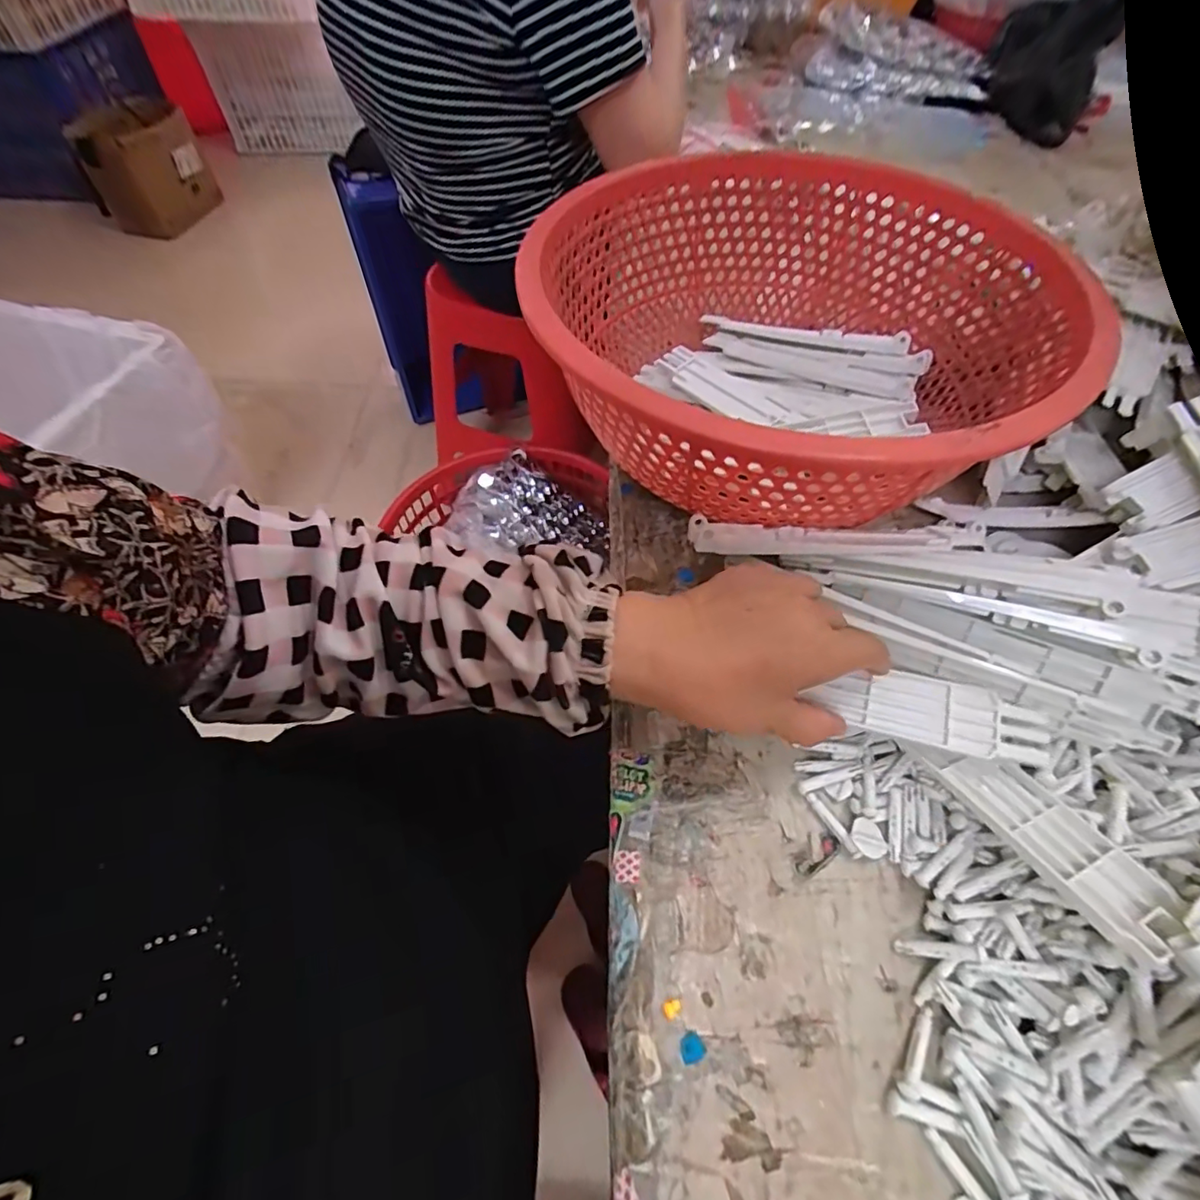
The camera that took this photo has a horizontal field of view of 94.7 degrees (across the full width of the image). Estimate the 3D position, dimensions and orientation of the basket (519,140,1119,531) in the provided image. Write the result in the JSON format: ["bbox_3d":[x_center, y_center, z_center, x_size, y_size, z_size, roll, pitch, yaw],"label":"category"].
[{"bbox_3d":[0.132,-0.200,0.436,0.361,0.150,0.379,-8,58,-8],"label":"basket"}]

